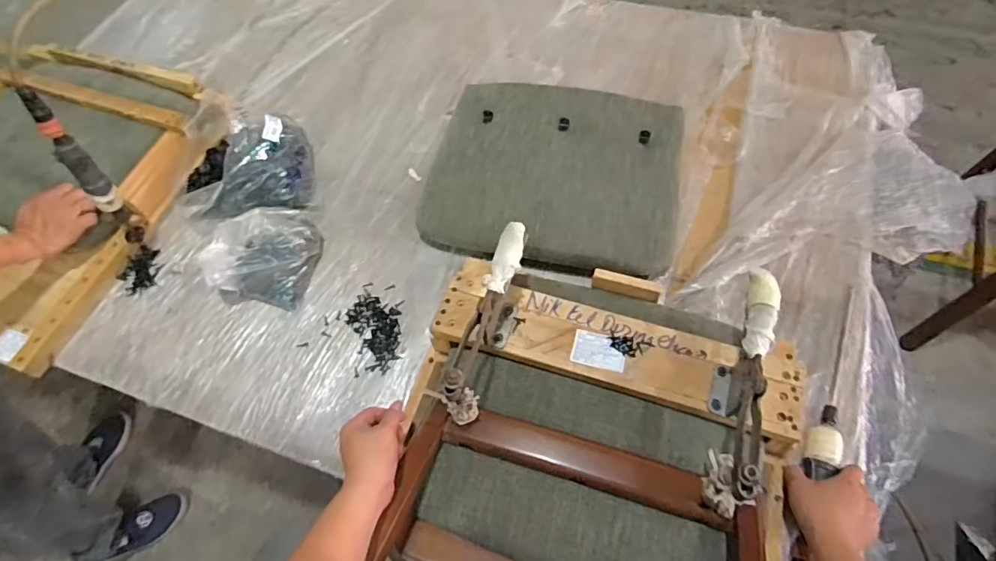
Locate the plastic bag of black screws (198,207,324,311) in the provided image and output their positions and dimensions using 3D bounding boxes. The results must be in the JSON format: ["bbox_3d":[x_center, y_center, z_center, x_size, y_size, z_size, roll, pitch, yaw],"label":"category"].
[{"bbox_3d":[-0.396,-0.059,0.876,0.147,0.109,0.177,12,63,10],"label":"plastic bag of black screws"}]

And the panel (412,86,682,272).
[{"bbox_3d":[0.103,-0.188,0.929,0.433,0.068,0.376,10,61,10],"label":"panel"}]

